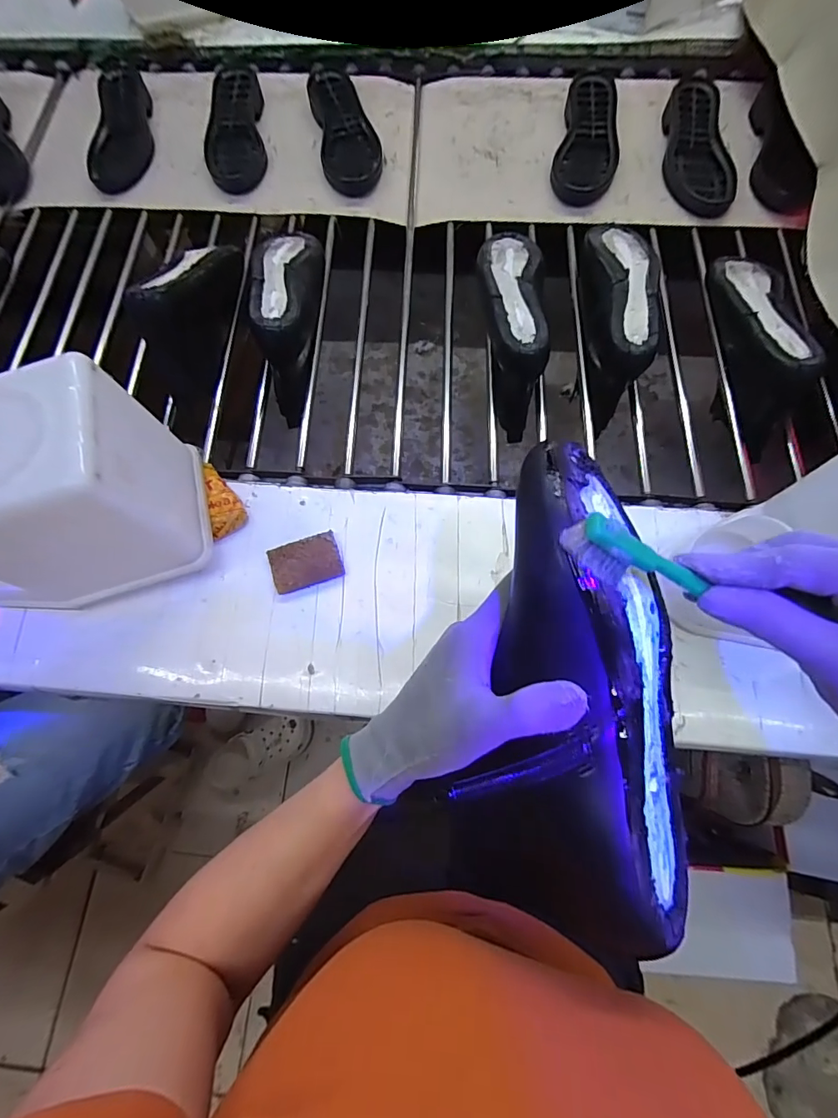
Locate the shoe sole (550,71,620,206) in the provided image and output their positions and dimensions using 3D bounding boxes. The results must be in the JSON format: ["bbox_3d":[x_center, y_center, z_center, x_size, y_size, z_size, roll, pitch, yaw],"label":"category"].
[{"bbox_3d":[0.259,-0.633,0.716,0.091,0.033,0.237,13,72,6],"label":"shoe sole"}]

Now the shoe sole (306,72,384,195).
[{"bbox_3d":[-0.114,-0.667,0.742,0.087,0.029,0.239,-11,71,-2],"label":"shoe sole"}]

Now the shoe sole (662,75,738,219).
[{"bbox_3d":[0.411,-0.618,0.707,0.084,0.031,0.254,-2,71,1],"label":"shoe sole"}]

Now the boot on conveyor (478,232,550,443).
[{"bbox_3d":[0.117,-0.295,0.611,0.076,0.119,0.252,-1,71,1],"label":"boot on conveyor"}]

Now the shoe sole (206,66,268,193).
[{"bbox_3d":[-0.292,-0.683,0.748,0.084,0.034,0.231,-6,71,-1],"label":"shoe sole"}]

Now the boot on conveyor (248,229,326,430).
[{"bbox_3d":[-0.166,-0.313,0.604,0.076,0.094,0.252,0,71,1],"label":"boot on conveyor"}]

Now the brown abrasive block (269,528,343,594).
[{"bbox_3d":[-0.115,0.003,0.482,0.069,0.014,0.049,-19,72,-5],"label":"brown abrasive block"}]

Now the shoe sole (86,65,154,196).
[{"bbox_3d":[-0.478,-0.690,0.760,0.084,0.031,0.227,-7,71,-1],"label":"shoe sole"}]

